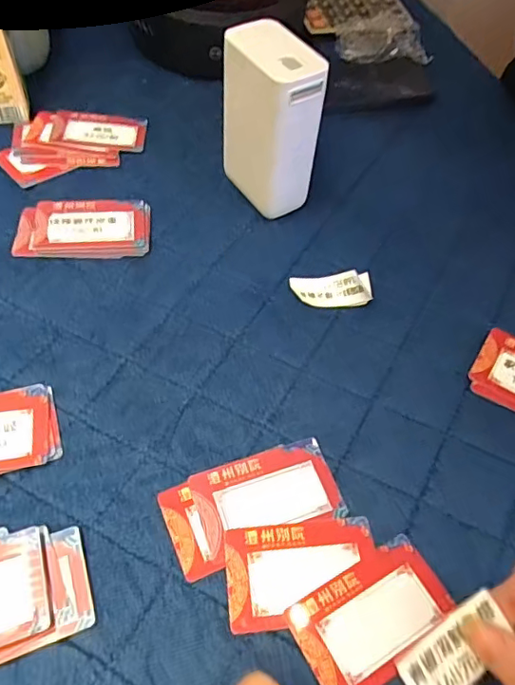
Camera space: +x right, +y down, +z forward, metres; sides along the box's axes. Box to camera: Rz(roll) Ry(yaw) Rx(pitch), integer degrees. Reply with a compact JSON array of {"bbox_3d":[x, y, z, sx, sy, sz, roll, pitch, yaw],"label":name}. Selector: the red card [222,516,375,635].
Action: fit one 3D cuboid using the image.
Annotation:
[{"bbox_3d":[0.025,0.127,0.295,0.084,0.004,0.052,-4,56,-8],"label":"red card"}]

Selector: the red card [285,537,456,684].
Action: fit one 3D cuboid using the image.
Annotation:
[{"bbox_3d":[0.063,0.147,0.284,0.084,0.004,0.052,-24,61,-20],"label":"red card"}]

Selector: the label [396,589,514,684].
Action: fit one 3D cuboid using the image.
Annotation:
[{"bbox_3d":[0.088,0.136,0.231,0.057,0.006,0.026,-21,69,-29],"label":"label"}]

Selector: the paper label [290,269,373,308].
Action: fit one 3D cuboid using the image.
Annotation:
[{"bbox_3d":[0.057,-0.041,0.409,0.061,0.020,0.024,0,54,10],"label":"paper label"}]

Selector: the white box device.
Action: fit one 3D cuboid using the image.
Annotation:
[{"bbox_3d":[0.009,-0.172,0.423,0.044,0.140,0.074,-31,63,-24],"label":"white box device"}]

